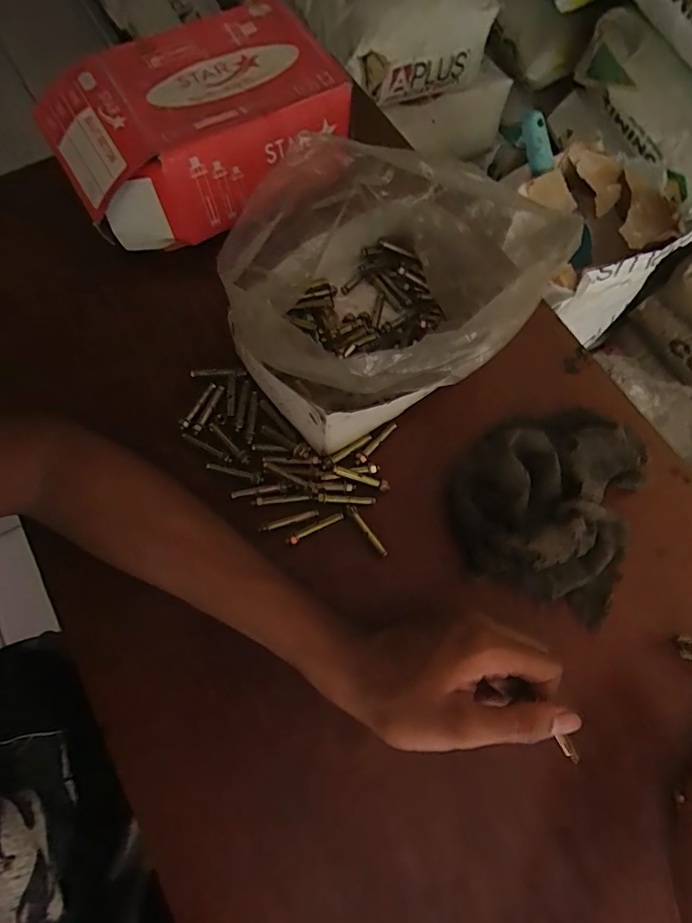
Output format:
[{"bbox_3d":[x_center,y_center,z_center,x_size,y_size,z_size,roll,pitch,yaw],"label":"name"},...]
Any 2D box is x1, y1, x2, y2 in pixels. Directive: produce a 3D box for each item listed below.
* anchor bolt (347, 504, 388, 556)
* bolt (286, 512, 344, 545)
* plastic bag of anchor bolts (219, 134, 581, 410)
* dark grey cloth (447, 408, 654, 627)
[{"bbox_3d":[0.016,0.053,0.367,0.008,0.004,0.046,-33,75,-11],"label":"anchor bolt"},{"bbox_3d":[-0.023,0.051,0.366,0.046,0.004,0.007,-28,74,-10],"label":"bolt"},{"bbox_3d":[0.026,-0.119,0.365,0.184,0.118,0.197,39,75,11],"label":"plastic bag of anchor bolts"},{"bbox_3d":[0.155,0.021,0.360,0.133,0.053,0.150,22,72,6],"label":"dark grey cloth"}]

